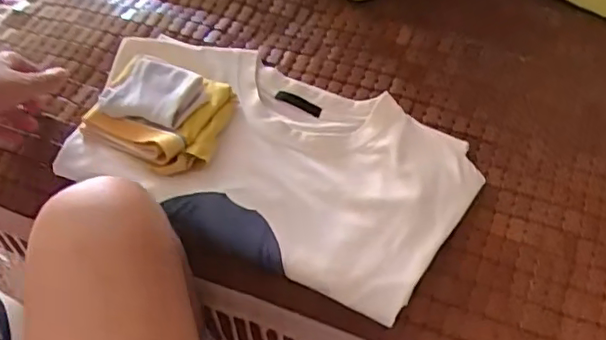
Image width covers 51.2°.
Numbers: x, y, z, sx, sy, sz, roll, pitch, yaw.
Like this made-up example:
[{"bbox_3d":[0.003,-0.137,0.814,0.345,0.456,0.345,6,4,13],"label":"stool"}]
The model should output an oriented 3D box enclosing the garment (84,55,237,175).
[{"bbox_3d":[-0.156,-0.068,0.689,0.141,0.033,0.116,19,56,14],"label":"garment"}]

